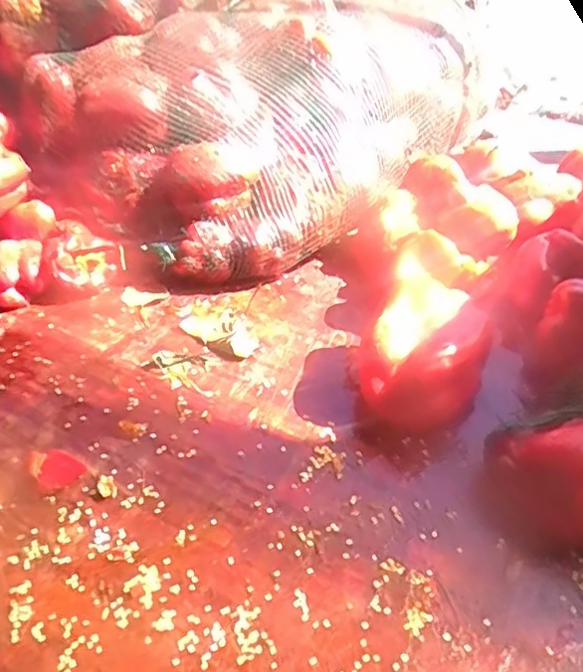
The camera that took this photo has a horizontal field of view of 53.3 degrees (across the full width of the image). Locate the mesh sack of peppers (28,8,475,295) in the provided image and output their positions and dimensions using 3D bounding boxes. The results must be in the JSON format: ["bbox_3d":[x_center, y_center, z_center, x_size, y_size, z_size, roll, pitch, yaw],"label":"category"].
[{"bbox_3d":[-0.041,-0.266,0.726,0.488,0.220,0.349,-30,48,-30],"label":"mesh sack of peppers"}]

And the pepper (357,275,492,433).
[{"bbox_3d":[0.114,0.020,0.495,0.094,0.083,0.112,16,43,19],"label":"pepper"}]

